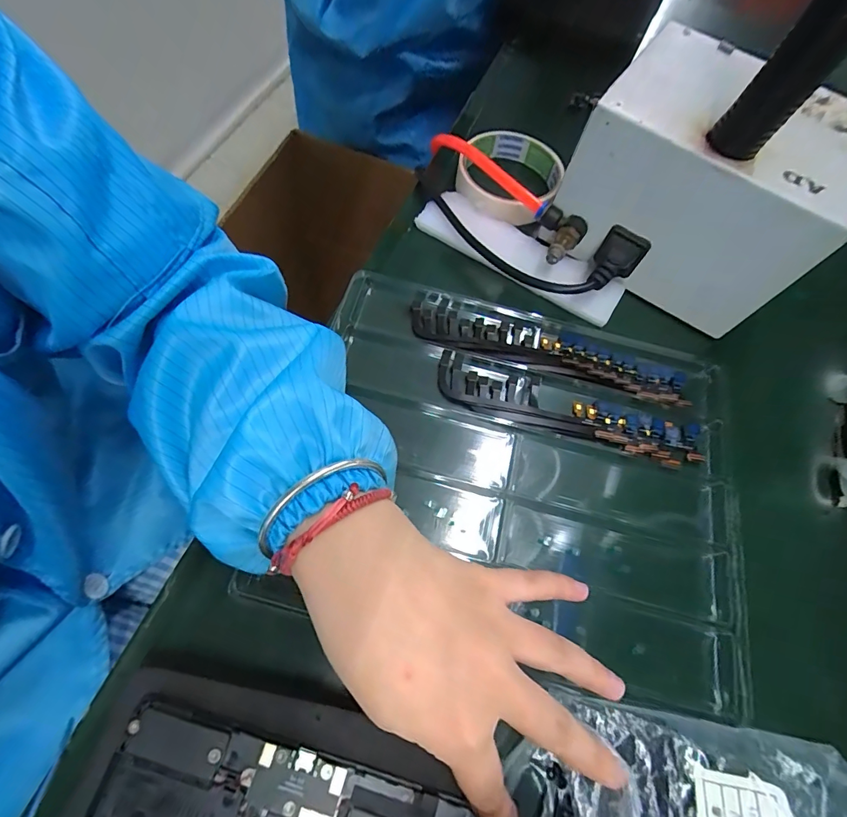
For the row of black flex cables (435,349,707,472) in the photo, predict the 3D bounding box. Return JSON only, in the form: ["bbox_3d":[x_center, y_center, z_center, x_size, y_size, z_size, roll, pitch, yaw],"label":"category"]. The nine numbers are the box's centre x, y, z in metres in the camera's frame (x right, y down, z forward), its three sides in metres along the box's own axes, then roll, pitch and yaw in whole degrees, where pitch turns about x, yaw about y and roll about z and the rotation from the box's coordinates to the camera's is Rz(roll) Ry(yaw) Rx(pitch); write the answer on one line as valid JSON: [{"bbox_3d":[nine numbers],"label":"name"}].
[{"bbox_3d":[0.090,0.004,0.270,0.169,0.009,0.035,18,67,1],"label":"row of black flex cables"}]

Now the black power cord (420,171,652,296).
[{"bbox_3d":[0.060,-0.125,0.304,0.178,0.046,0.060,33,70,9],"label":"black power cord"}]

